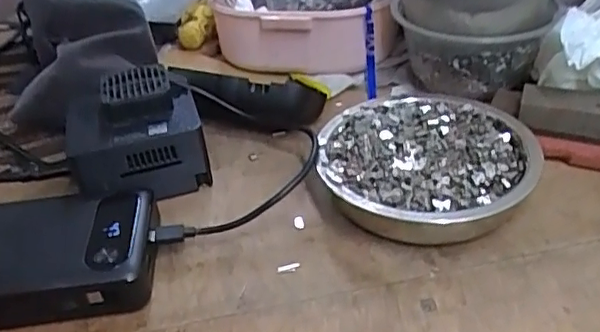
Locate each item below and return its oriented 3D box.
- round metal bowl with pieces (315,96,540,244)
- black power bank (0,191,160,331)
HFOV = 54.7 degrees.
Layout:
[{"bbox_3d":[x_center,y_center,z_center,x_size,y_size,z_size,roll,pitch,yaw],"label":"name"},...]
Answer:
[{"bbox_3d":[0.071,-0.002,0.332,0.113,0.029,0.119,-3,37,2],"label":"round metal bowl with pieces"},{"bbox_3d":[-0.149,0.046,0.296,0.148,0.027,0.071,-7,37,-3],"label":"black power bank"}]

